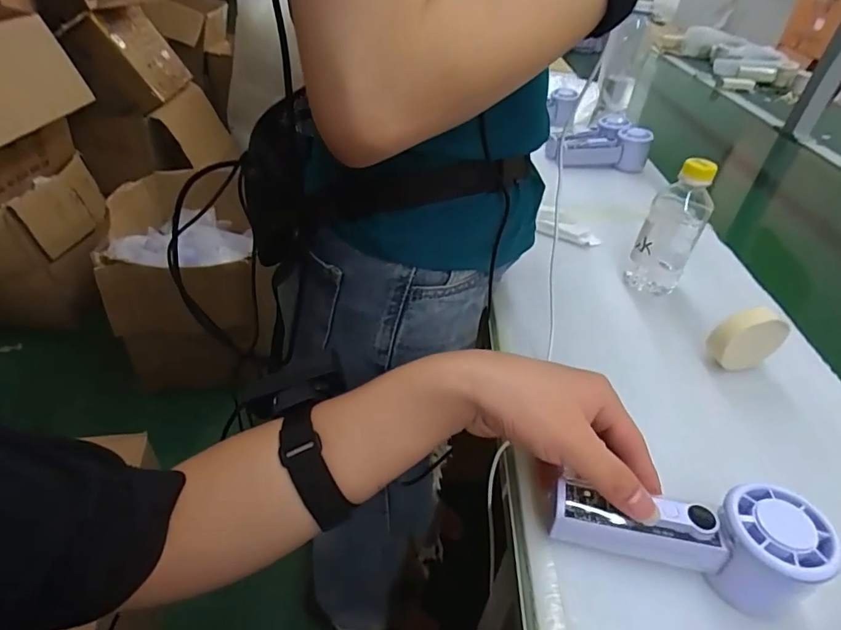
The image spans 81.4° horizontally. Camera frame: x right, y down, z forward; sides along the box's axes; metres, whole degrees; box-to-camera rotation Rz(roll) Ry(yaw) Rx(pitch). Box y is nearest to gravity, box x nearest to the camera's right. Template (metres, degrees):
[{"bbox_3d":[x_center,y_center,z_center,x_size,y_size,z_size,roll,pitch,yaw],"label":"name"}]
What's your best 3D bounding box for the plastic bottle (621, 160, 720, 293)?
[{"bbox_3d":[0.272,-0.092,0.531,0.056,0.149,0.051,25,43,23],"label":"plastic bottle"}]

